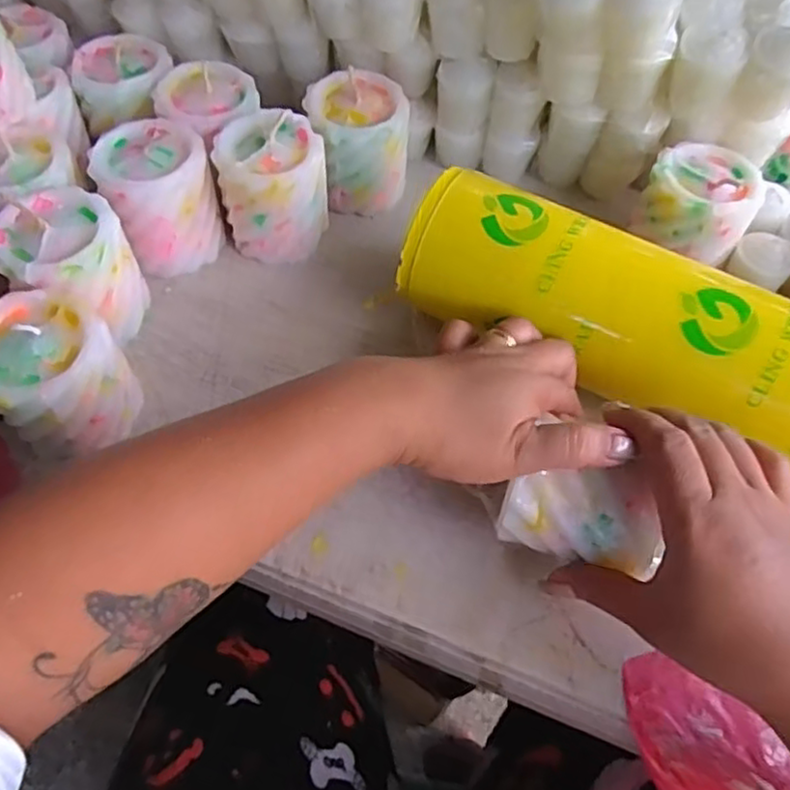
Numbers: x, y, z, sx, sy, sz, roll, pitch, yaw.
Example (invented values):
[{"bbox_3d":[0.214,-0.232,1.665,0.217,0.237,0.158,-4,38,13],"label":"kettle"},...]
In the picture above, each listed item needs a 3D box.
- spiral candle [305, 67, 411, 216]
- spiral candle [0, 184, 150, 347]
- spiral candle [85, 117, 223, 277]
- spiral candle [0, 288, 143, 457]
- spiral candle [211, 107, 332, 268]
[{"bbox_3d":[-0.025,-0.174,0.480,0.067,0.069,0.066,-6,59,-5],"label":"spiral candle"},{"bbox_3d":[-0.186,-0.071,0.401,0.067,0.068,0.080,-28,63,-18],"label":"spiral candle"},{"bbox_3d":[-0.150,-0.127,0.443,0.067,0.069,0.073,-19,61,-13],"label":"spiral candle"},{"bbox_3d":[-0.180,-0.010,0.362,0.070,0.061,0.063,33,63,17],"label":"spiral candle"},{"bbox_3d":[-0.078,-0.133,0.447,0.065,0.079,0.062,1,58,-1],"label":"spiral candle"}]

